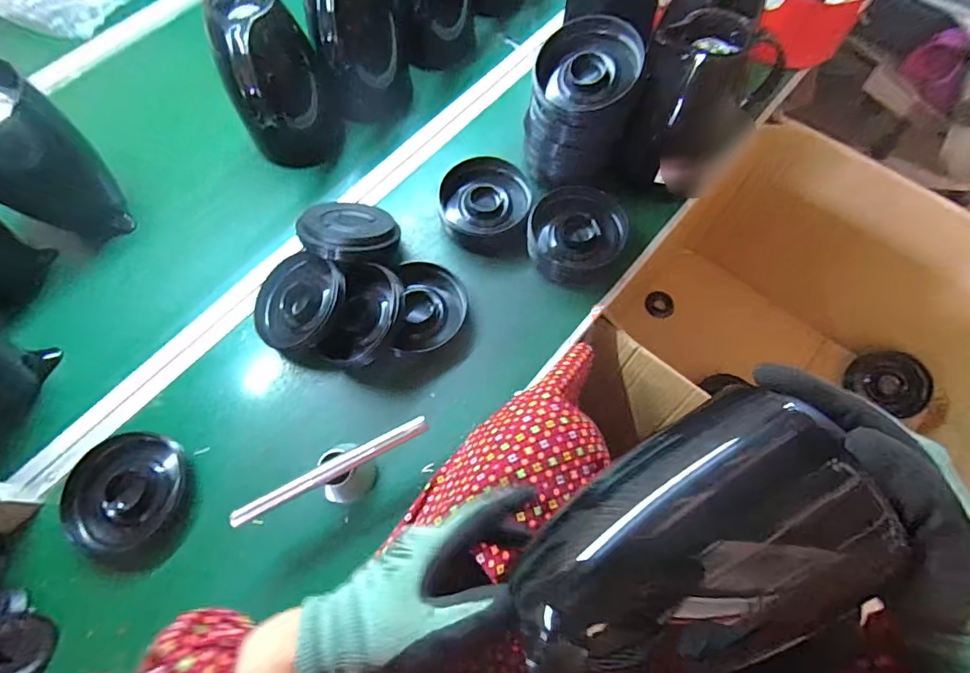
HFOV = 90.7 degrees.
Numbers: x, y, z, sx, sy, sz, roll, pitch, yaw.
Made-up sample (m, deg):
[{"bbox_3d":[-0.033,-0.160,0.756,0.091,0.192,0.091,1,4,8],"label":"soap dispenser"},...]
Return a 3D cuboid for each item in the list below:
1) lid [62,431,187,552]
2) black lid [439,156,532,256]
[{"bbox_3d":[-0.387,0.162,0.514,0.111,0.021,0.115,0,67,0],"label":"lid"},{"bbox_3d":[0.000,-0.173,0.630,0.117,0.050,0.110,0,67,0],"label":"black lid"}]

